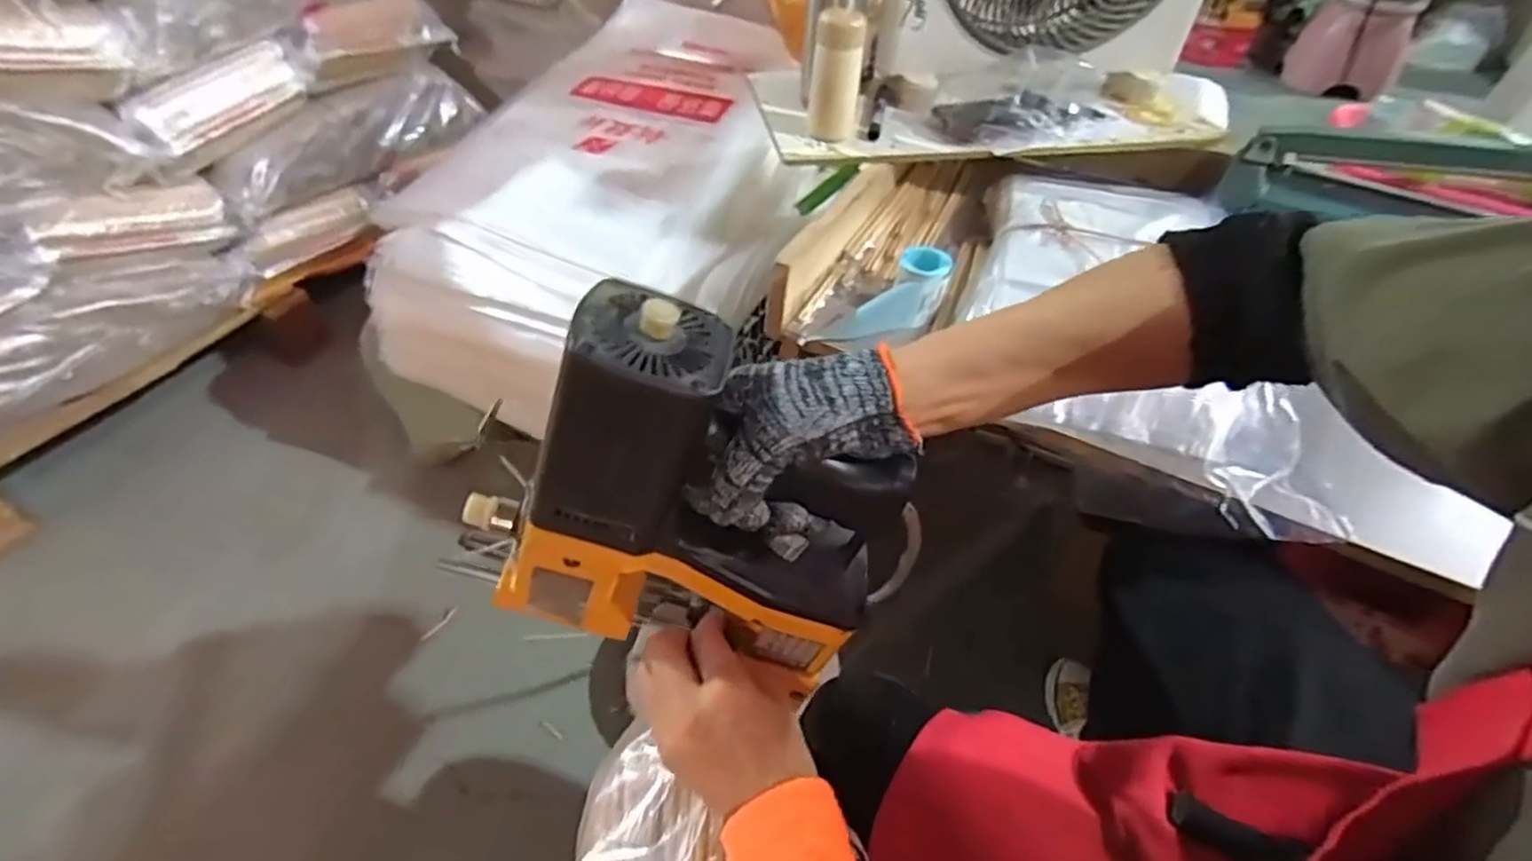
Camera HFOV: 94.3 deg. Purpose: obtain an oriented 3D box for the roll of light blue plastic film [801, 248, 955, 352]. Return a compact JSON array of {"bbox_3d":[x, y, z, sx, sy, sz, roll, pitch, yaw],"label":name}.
[{"bbox_3d":[0.115,-0.119,0.683,0.155,0.042,0.059,-37,56,-4],"label":"roll of light blue plastic film"}]

